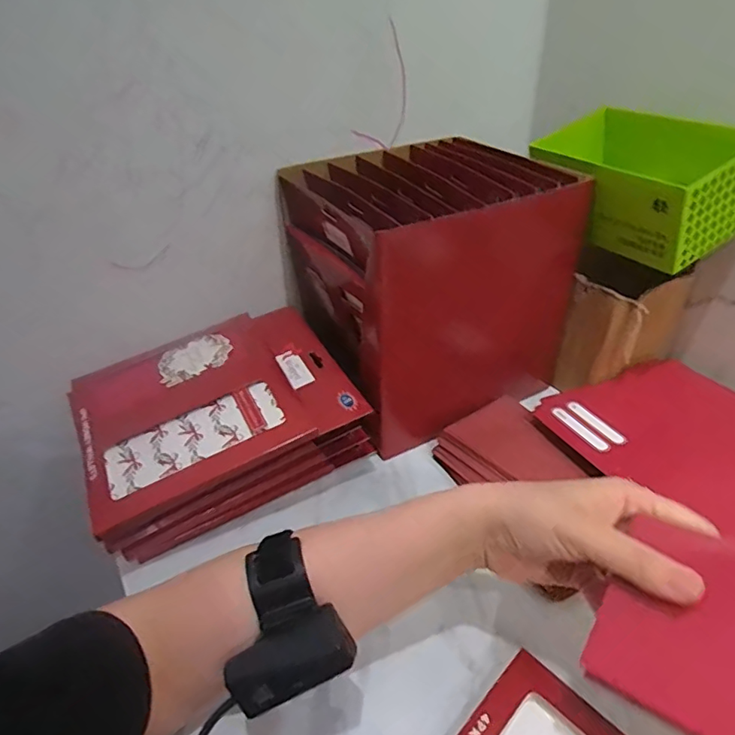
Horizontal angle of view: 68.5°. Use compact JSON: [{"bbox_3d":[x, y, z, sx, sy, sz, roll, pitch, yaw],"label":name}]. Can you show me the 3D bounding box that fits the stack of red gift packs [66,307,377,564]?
[{"bbox_3d":[-0.139,0.052,0.522,0.241,0.102,0.190,-19,39,-21],"label":"stack of red gift packs"}]

